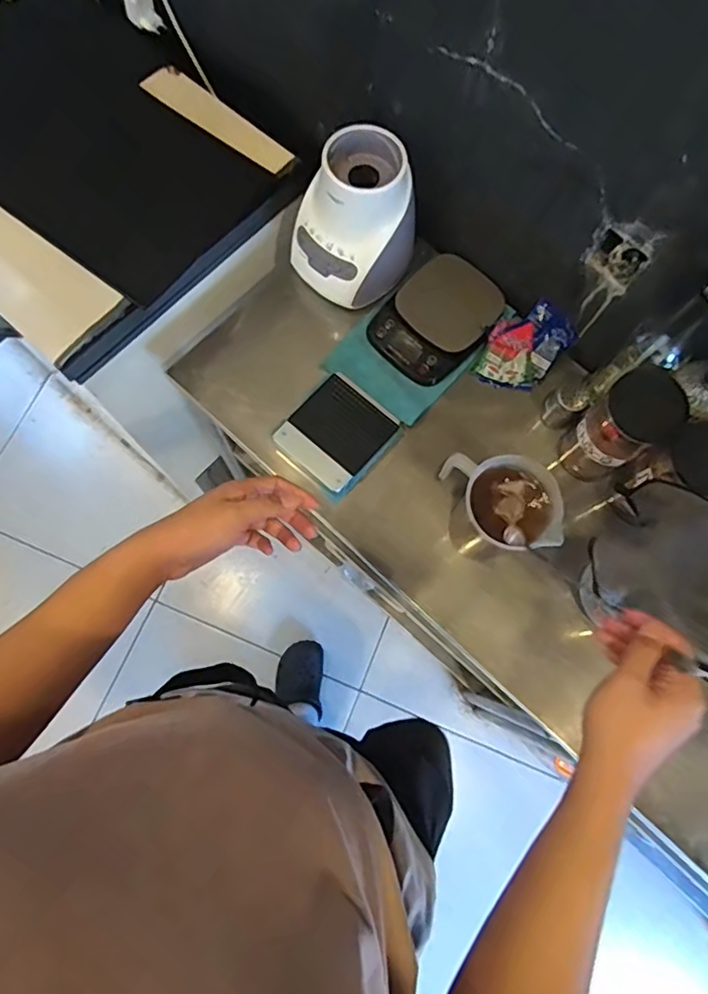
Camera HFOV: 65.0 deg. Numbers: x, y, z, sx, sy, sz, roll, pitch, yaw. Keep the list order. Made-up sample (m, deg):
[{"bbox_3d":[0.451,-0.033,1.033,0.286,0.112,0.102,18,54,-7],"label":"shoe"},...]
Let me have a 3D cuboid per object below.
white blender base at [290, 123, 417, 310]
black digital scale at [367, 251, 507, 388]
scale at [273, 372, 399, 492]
[{"bbox_3d":[-0.002,-0.397,0.814,0.156,0.182,0.158,38,77,8],"label":"white blender base"},{"bbox_3d":[0.125,-0.275,0.857,0.148,0.023,0.183,43,100,9],"label":"black digital scale"},{"bbox_3d":[-0.024,-0.094,0.826,0.128,0.032,0.146,41,78,9],"label":"scale"}]

